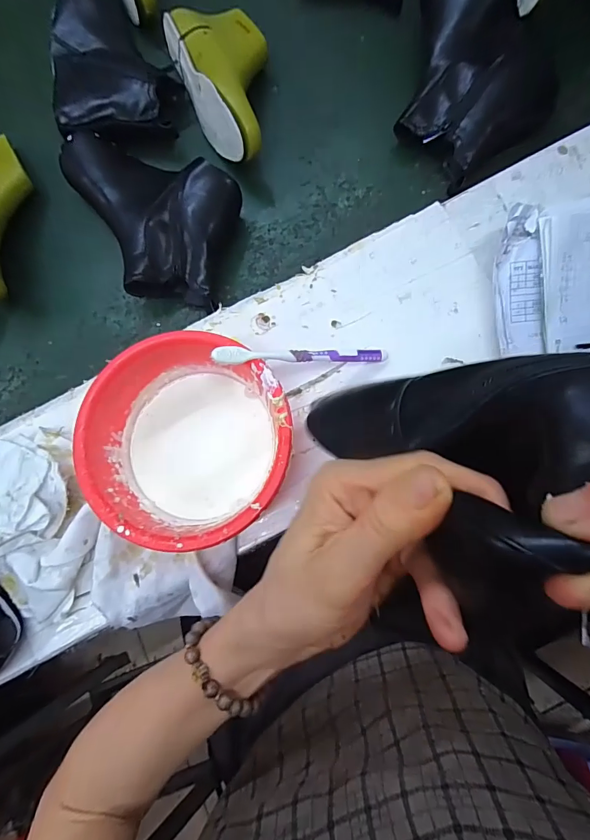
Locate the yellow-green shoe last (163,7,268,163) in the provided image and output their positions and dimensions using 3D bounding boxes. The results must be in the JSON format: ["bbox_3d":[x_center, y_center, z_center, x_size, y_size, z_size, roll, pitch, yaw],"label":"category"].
[{"bbox_3d":[-0.075,-0.417,0.503,0.109,0.084,0.225,-23,80,0],"label":"yellow-green shoe last"}]

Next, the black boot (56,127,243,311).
[{"bbox_3d":[-0.187,-0.241,0.493,0.244,0.059,0.169,21,83,7],"label":"black boot"}]

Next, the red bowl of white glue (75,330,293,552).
[{"bbox_3d":[-0.096,0.019,0.400,0.185,0.075,0.187,-1,81,4],"label":"red bowl of white glue"}]

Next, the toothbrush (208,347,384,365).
[{"bbox_3d":[0.013,-0.061,0.394,0.184,0.009,0.014,-4,80,-26],"label":"toothbrush"}]

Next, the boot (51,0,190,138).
[{"bbox_3d":[-0.230,-0.482,0.538,0.151,0.050,0.256,-6,80,4],"label":"boot"}]

